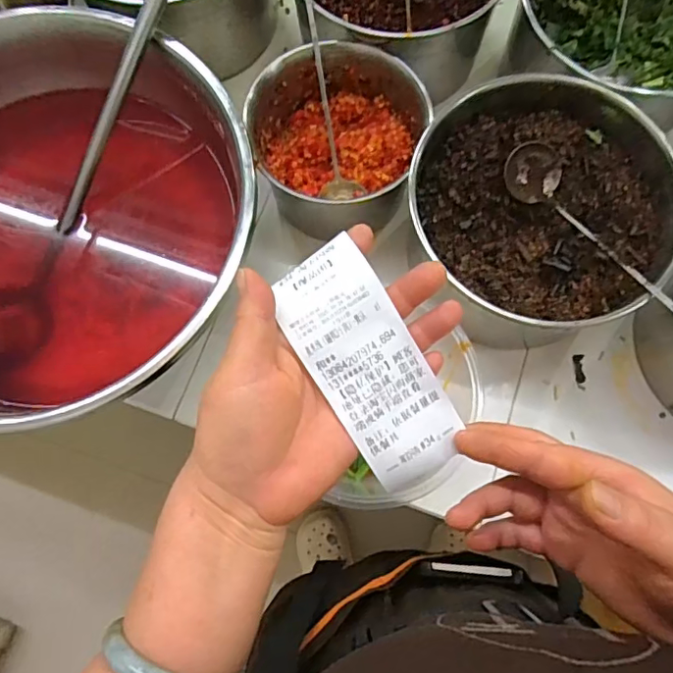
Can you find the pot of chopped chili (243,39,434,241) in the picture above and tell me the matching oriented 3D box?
[{"bbox_3d":[0.003,-0.185,0.525,0.145,0.106,0.145,0,76,-1],"label":"pot of chopped chili"}]

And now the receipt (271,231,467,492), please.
[{"bbox_3d":[0.017,0.017,0.292,0.054,0.020,0.131,-31,98,-8],"label":"receipt"}]

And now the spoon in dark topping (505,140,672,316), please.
[{"bbox_3d":[0.217,-0.055,0.424,0.047,0.049,0.257,-25,59,-7],"label":"spoon in dark topping"}]

